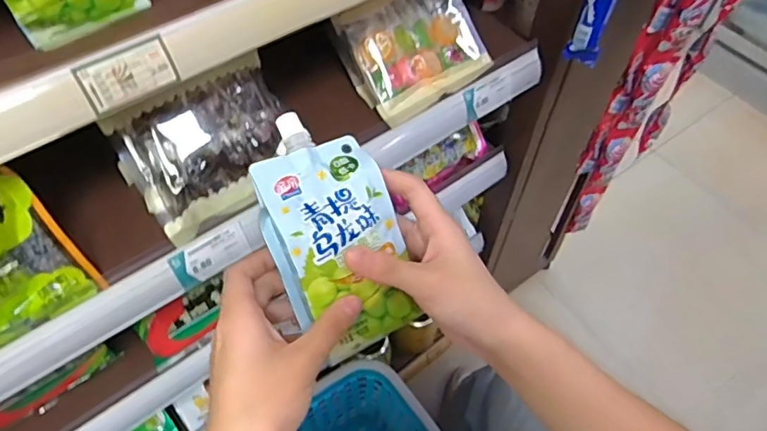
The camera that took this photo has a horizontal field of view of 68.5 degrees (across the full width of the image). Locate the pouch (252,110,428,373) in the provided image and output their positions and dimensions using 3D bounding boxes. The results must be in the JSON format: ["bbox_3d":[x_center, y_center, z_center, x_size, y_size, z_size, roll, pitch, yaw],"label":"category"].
[{"bbox_3d":[-0.034,0.010,0.382,0.085,0.038,0.157,-24,97,-26],"label":"pouch"}]

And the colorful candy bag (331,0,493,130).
[{"bbox_3d":[0.040,-0.186,0.616,0.156,0.020,0.126,-31,95,-22],"label":"colorful candy bag"}]

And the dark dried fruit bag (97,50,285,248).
[{"bbox_3d":[-0.153,-0.060,0.506,0.148,0.048,0.122,-32,107,-19],"label":"dark dried fruit bag"}]

